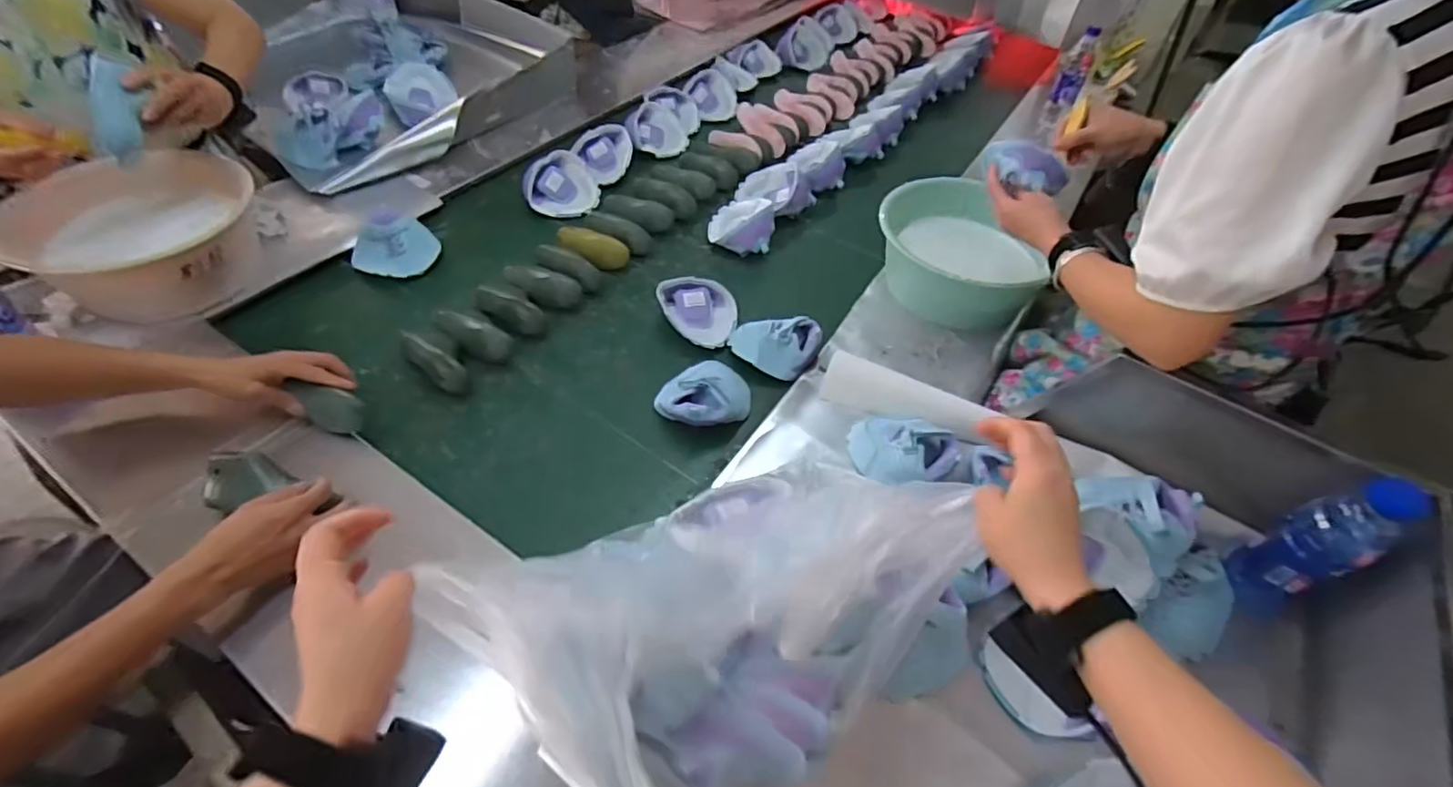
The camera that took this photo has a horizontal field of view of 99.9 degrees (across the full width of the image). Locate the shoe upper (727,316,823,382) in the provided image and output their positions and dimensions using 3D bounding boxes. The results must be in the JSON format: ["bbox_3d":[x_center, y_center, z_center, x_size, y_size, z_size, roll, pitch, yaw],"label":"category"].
[{"bbox_3d":[0.075,-0.074,0.930,0.134,0.046,0.091,5,49,0],"label":"shoe upper"}]

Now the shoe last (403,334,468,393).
[{"bbox_3d":[-0.421,-0.041,0.880,0.132,0.045,0.034,34,55,23],"label":"shoe last"}]

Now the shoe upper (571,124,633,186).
[{"bbox_3d":[-0.244,-0.489,1.242,0.108,0.057,0.150,-22,55,-21],"label":"shoe upper"}]

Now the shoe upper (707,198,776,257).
[{"bbox_3d":[0.027,-0.317,1.148,0.121,0.062,0.130,4,50,-1],"label":"shoe upper"}]

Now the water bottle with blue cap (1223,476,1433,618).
[{"bbox_3d":[0.621,0.159,0.645,0.060,0.188,0.073,-17,53,-18],"label":"water bottle with blue cap"}]

